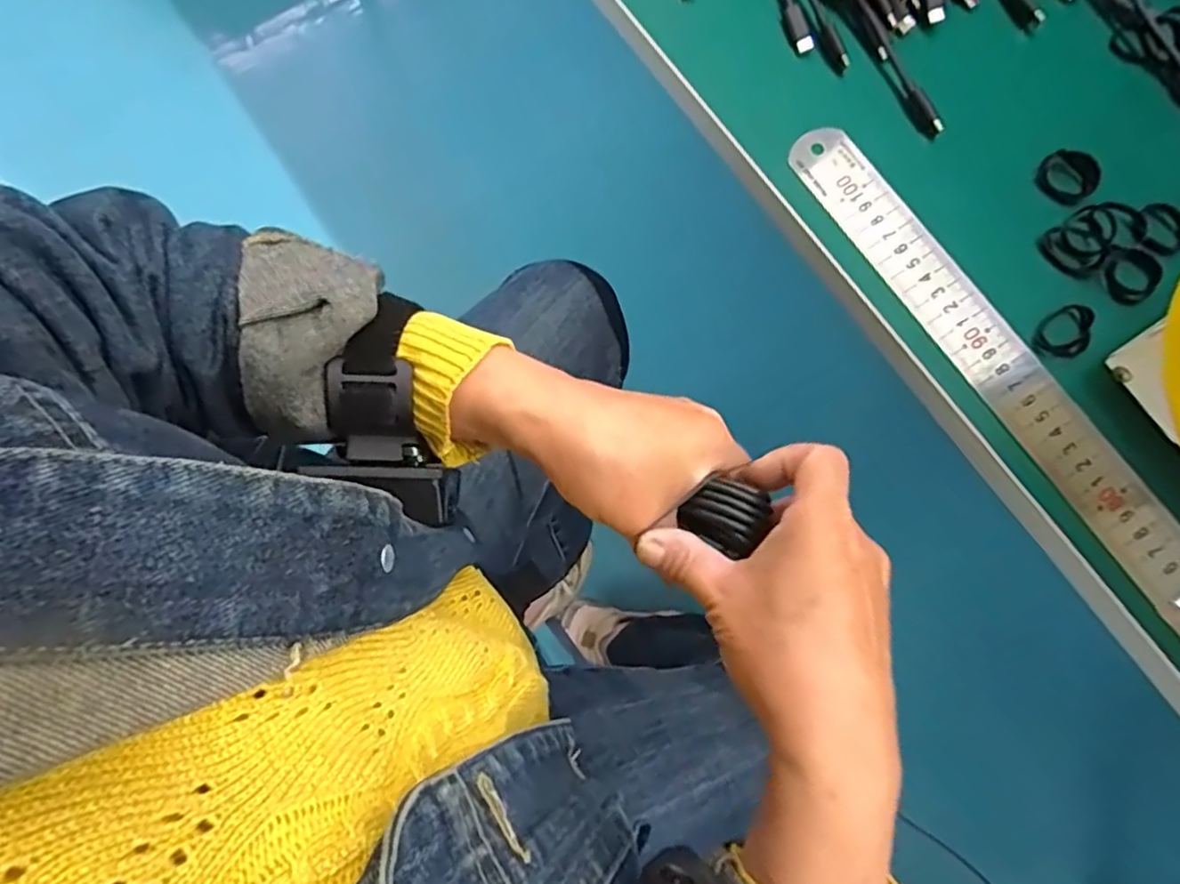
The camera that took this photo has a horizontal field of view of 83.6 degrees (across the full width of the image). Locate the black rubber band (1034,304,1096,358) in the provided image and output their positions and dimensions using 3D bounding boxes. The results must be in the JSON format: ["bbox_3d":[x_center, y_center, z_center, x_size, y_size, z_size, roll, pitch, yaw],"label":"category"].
[{"bbox_3d":[0.242,-0.056,0.332,0.022,0.009,0.031,41,80,7],"label":"black rubber band"}]

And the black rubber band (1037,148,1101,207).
[{"bbox_3d":[0.256,-0.142,0.352,0.024,0.013,0.029,-35,81,-8],"label":"black rubber band"}]

